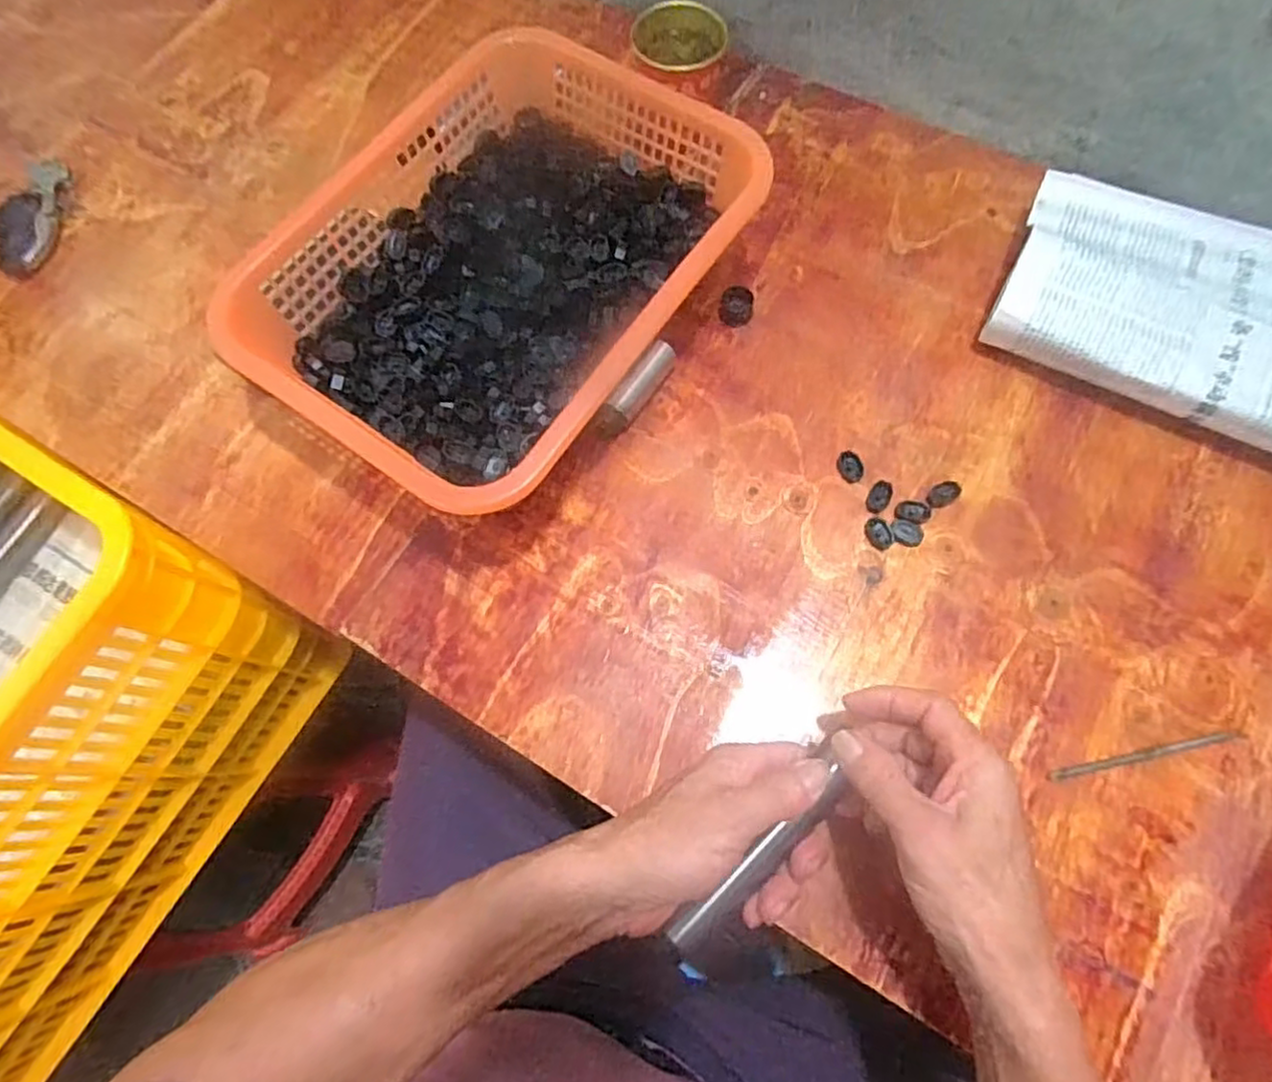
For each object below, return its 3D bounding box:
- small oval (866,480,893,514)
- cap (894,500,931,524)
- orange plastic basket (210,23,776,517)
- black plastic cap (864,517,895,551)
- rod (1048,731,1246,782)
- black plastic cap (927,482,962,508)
[{"bbox_3d":[0.168,-0.030,0.474,0.014,0.004,0.024,26,73,9],"label":"small oval"},{"bbox_3d":[0.188,-0.020,0.462,0.023,0.004,0.015,14,72,6],"label":"cap"},{"bbox_3d":[-0.090,-0.189,0.495,0.254,0.089,0.337,33,75,13],"label":"orange plastic basket"},{"bbox_3d":[0.165,-0.005,0.465,0.017,0.004,0.023,-14,71,-4],"label":"black plastic cap"},{"bbox_3d":[0.306,0.128,0.410,0.118,0.008,0.007,-12,71,-3],"label":"rod"},{"bbox_3d":[0.210,-0.032,0.466,0.026,0.004,0.017,-34,74,-10],"label":"black plastic cap"}]

